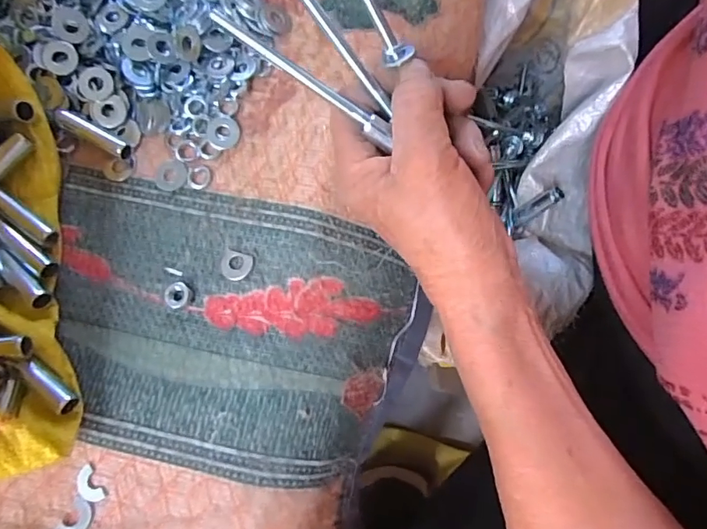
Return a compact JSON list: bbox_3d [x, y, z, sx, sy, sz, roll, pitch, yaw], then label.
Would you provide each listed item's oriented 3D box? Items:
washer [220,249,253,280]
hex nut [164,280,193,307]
[{"bbox_3d":[-0.063,0.000,0.259,0.017,0.004,0.015,17,79,4],"label":"washer"},{"bbox_3d":[-0.092,0.016,0.258,0.013,0.007,0.014,8,79,2],"label":"hex nut"}]

